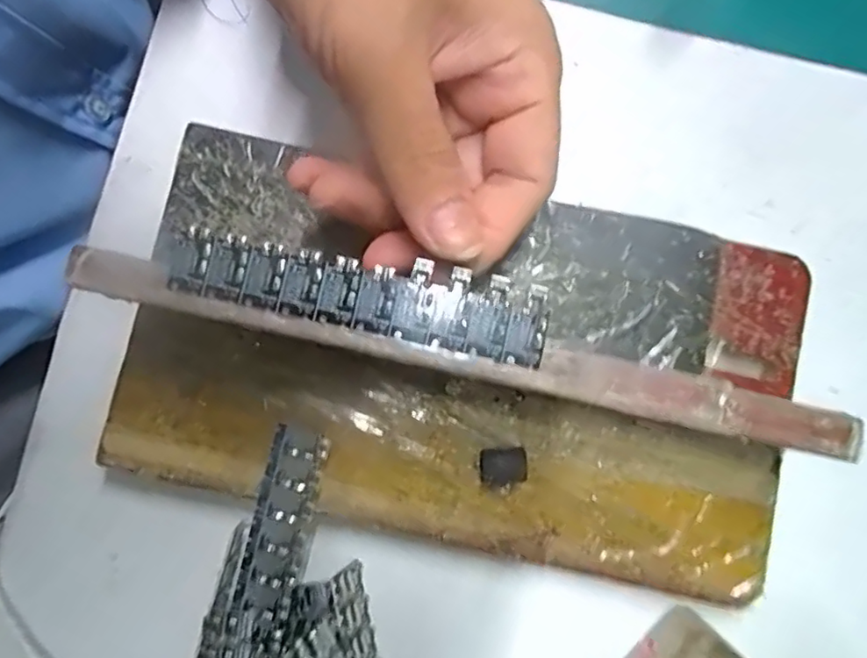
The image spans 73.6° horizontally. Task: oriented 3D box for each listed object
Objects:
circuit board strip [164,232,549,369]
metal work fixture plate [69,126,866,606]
[{"bbox_3d":[-0.022,-0.010,0.163,0.105,0.006,0.021,11,79,1],"label":"circuit board strip"},{"bbox_3d":[0.010,0.008,0.190,0.234,0.063,0.127,12,83,3],"label":"metal work fixture plate"}]

